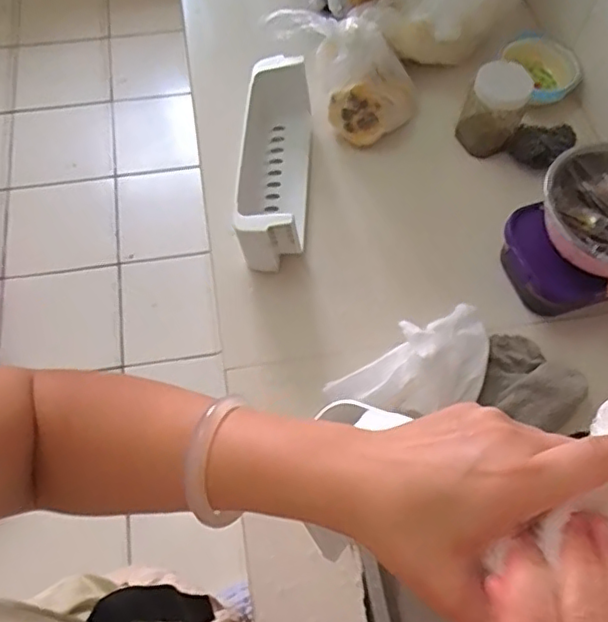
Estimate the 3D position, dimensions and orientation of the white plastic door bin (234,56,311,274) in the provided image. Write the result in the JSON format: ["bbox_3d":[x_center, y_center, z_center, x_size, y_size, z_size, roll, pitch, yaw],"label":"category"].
[{"bbox_3d":[-0.038,-0.187,0.747,0.088,0.087,0.270,3,63,0],"label":"white plastic door bin"}]

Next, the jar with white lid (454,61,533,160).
[{"bbox_3d":[0.243,-0.259,0.775,0.073,0.095,0.073,0,63,-1],"label":"jar with white lid"}]

